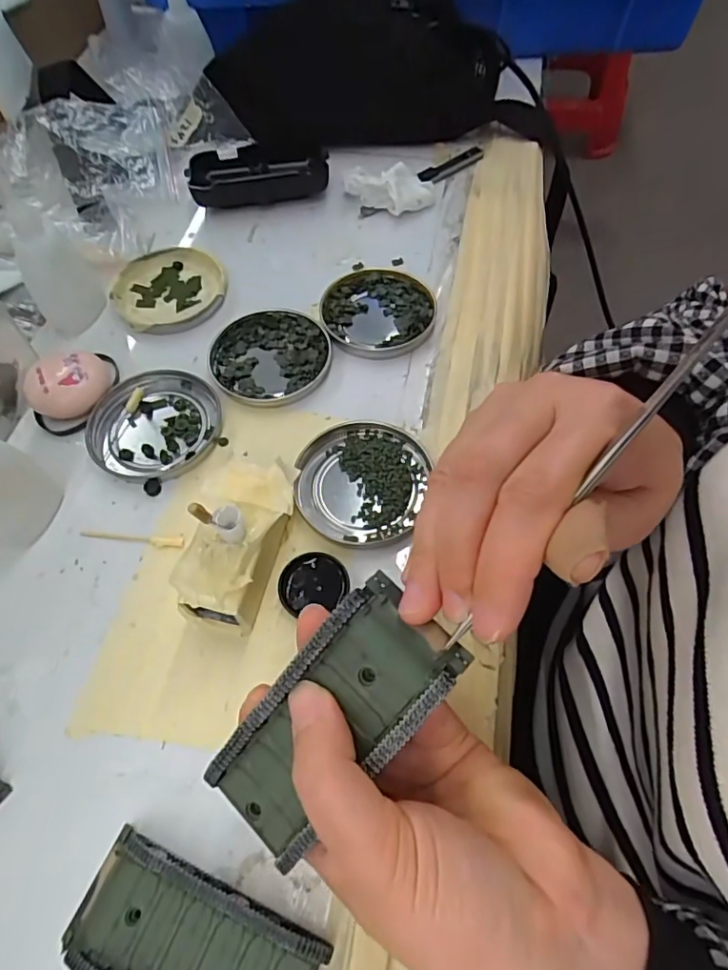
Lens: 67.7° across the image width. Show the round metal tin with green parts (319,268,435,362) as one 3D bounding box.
[{"bbox_3d":[0.010,-0.122,0.379,0.077,0.009,0.079,-1,60,2],"label":"round metal tin with green parts"}]

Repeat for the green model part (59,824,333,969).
[{"bbox_3d":[-0.067,0.176,0.208,0.096,0.020,0.046,20,63,13],"label":"green model part"}]

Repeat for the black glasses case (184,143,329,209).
[{"bbox_3d":[-0.087,-0.258,0.447,0.109,0.026,0.057,-10,60,-4],"label":"black glasses case"}]

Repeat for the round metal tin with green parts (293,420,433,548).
[{"bbox_3d":[-0.004,-0.004,0.314,0.075,0.008,0.077,-1,60,2],"label":"round metal tin with green parts"}]

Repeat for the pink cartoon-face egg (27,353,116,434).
[{"bbox_3d":[-0.182,-0.062,0.340,0.057,0.025,0.042,-38,65,-17],"label":"pink cartoon-face egg"}]

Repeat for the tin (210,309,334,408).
[{"bbox_3d":[-0.062,-0.085,0.361,0.078,0.009,0.076,-1,60,2],"label":"tin"}]

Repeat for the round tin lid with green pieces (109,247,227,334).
[{"bbox_3d":[-0.142,-0.143,0.395,0.080,0.012,0.073,-1,60,2],"label":"round tin lid with green pieces"}]

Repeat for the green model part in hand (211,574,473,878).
[{"bbox_3d":[-0.013,0.079,0.181,0.094,0.020,0.045,-48,67,10],"label":"green model part in hand"}]

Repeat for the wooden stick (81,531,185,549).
[{"bbox_3d":[-0.129,0.030,0.301,0.059,0.004,0.006,7,61,4],"label":"wooden stick"}]

